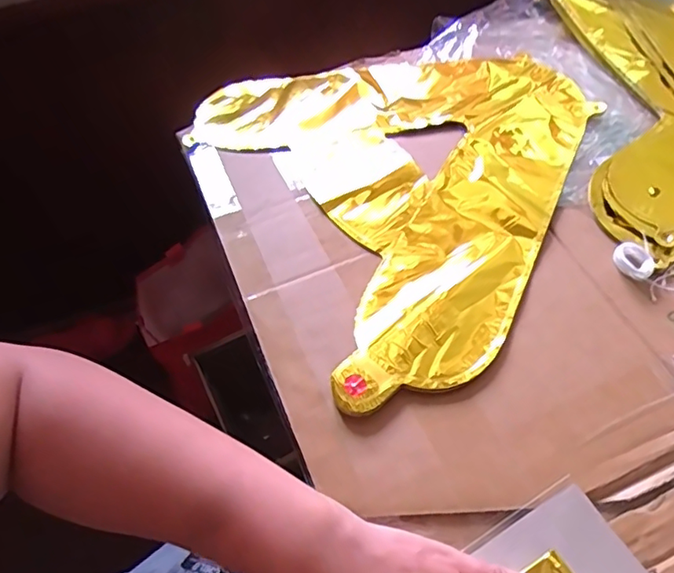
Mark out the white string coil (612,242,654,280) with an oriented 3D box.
[{"bbox_3d":[0.225,-0.019,0.425,0.025,0.013,0.030,-39,61,-21],"label":"white string coil"}]

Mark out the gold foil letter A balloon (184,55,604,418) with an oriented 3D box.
[{"bbox_3d":[0.066,-0.124,0.512,0.350,0.014,0.396,-30,58,-16],"label":"gold foil letter A balloon"}]

